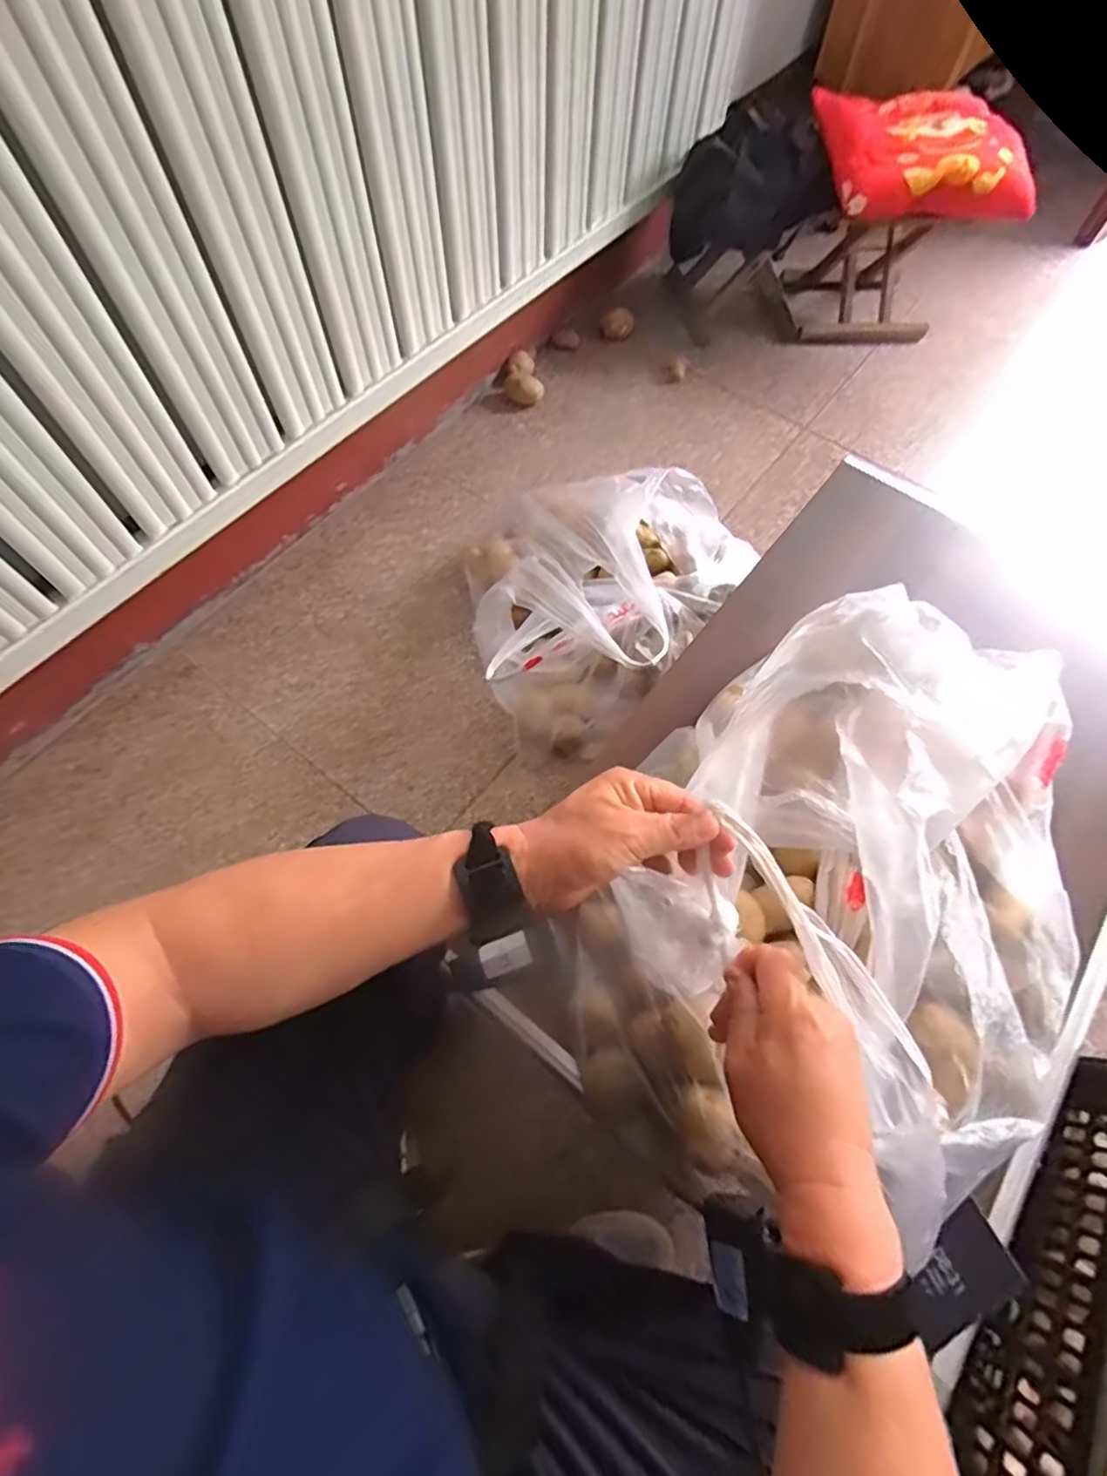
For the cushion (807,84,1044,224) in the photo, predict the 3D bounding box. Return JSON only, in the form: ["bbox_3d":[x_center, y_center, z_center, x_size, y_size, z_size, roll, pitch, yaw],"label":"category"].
[{"bbox_3d":[0.692,-1.100,1.167,0.368,0.100,0.317,-7,66,-4],"label":"cushion"}]

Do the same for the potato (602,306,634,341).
[{"bbox_3d":[0.139,-0.895,1.346,0.066,0.051,0.043,9,67,2],"label":"potato"}]

